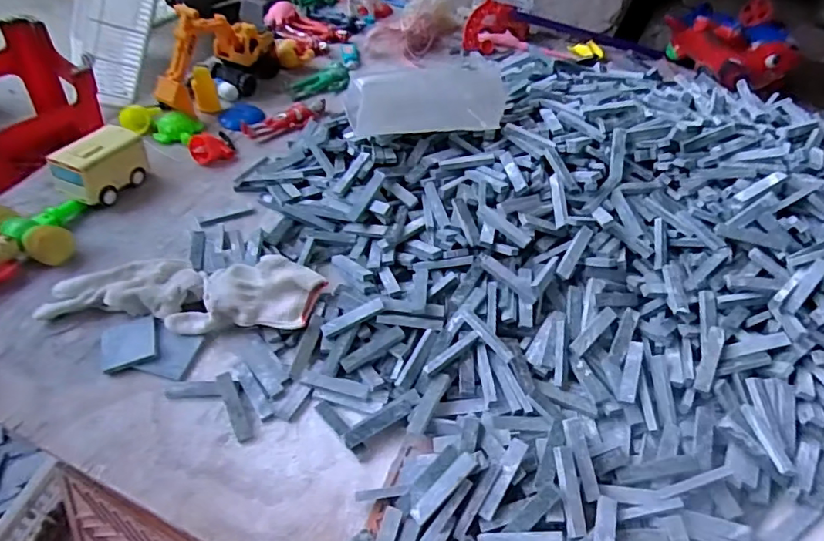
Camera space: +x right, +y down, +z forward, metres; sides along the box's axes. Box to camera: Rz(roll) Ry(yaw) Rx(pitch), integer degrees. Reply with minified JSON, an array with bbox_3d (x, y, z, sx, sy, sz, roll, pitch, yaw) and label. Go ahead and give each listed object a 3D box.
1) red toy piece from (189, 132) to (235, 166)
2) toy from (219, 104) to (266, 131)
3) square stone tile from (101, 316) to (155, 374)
[{"bbox_3d":[-0.255,-0.156,0.683,0.048,0.031,0.033,-17,53,-19],"label":"red toy piece"},{"bbox_3d":[-0.237,-0.217,0.744,0.062,0.009,0.058,2,49,-3],"label":"toy"},{"bbox_3d":[-0.254,0.066,0.483,0.046,0.004,0.044,-16,53,-18],"label":"square stone tile"}]

